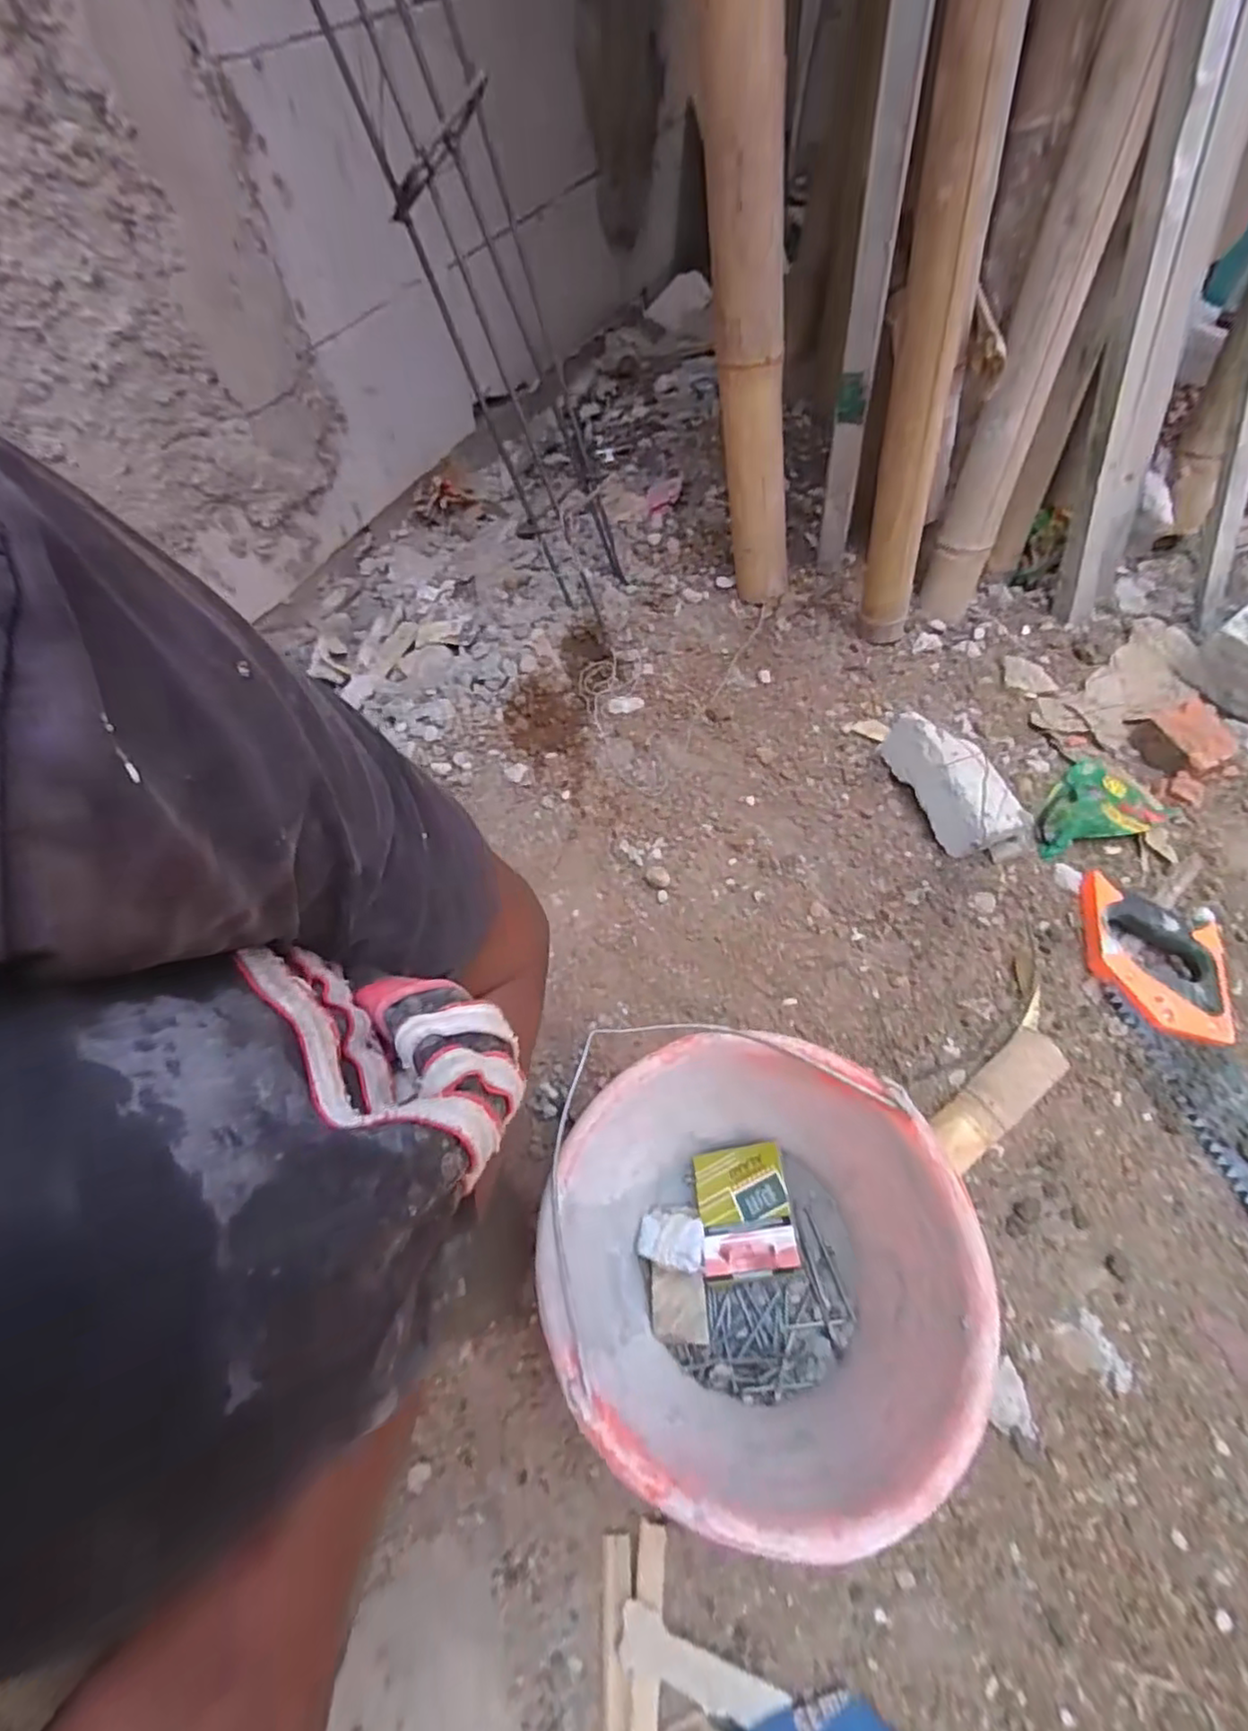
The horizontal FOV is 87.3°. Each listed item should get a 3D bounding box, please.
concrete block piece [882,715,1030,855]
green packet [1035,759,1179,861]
[{"bbox_3d":[0.331,-0.091,0.669,0.082,0.066,0.161,-24,64,-11],"label":"concrete block piece"},{"bbox_3d":[0.481,-0.063,0.663,0.136,0.054,0.094,-29,65,-14],"label":"green packet"}]

